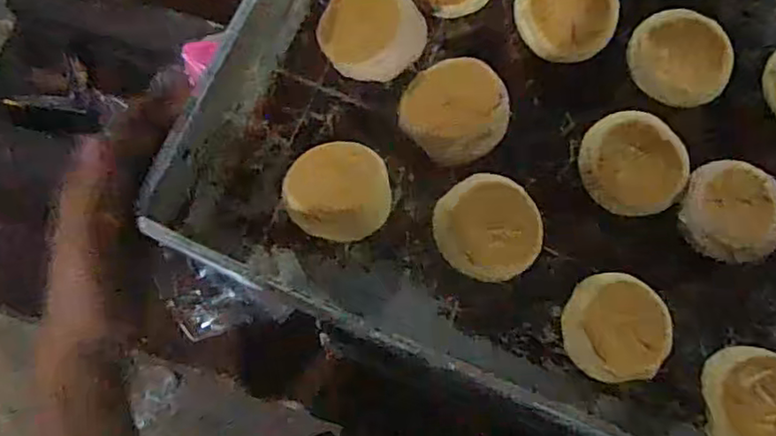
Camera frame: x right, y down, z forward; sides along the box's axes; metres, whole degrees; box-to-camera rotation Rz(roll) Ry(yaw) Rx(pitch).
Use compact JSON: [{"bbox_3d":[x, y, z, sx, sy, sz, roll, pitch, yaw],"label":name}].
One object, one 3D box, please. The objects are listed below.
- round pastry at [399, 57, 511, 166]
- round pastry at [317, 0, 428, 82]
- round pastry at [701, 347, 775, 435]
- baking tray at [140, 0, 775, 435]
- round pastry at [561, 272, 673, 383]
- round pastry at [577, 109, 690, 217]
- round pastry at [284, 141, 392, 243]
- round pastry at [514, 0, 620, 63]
[{"bbox_3d":[0.051,-0.081,0.472,0.072,0.033,0.073,0,75,-1],"label":"round pastry"},{"bbox_3d":[-0.013,-0.143,0.483,0.073,0.029,0.069,0,75,-1],"label":"round pastry"},{"bbox_3d":[0.257,0.130,0.438,0.071,0.030,0.074,0,75,-1],"label":"round pastry"},{"bbox_3d":[0.199,-0.048,0.461,0.635,0.085,0.429,23,75,5],"label":"baking tray"},{"bbox_3d":[0.160,0.078,0.444,0.071,0.025,0.072,0,75,-1],"label":"round pastry"},{"bbox_3d":[0.183,-0.041,0.472,0.069,0.027,0.078,-43,80,-11],"label":"round pastry"},{"bbox_3d":[-0.035,-0.016,0.451,0.070,0.037,0.065,0,75,-1],"label":"round pastry"},{"bbox_3d":[0.142,-0.163,0.498,0.075,0.020,0.075,-19,97,-3],"label":"round pastry"}]

